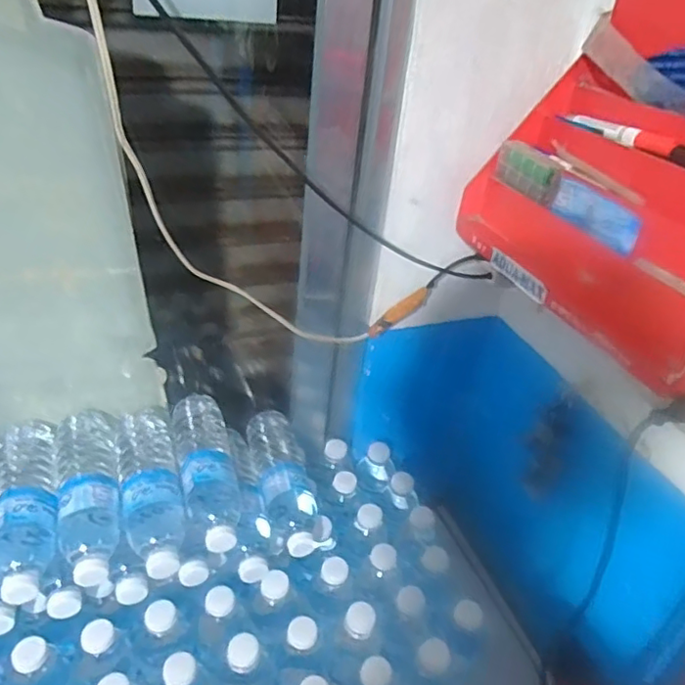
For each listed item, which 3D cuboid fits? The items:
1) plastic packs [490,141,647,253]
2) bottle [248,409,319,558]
[{"bbox_3d":[0.204,-0.141,0.550,0.018,0.041,0.182,-9,37,-22],"label":"plastic packs"},{"bbox_3d":[-0.073,0.180,0.752,0.072,0.070,0.214,-4,36,-16],"label":"bottle"}]

